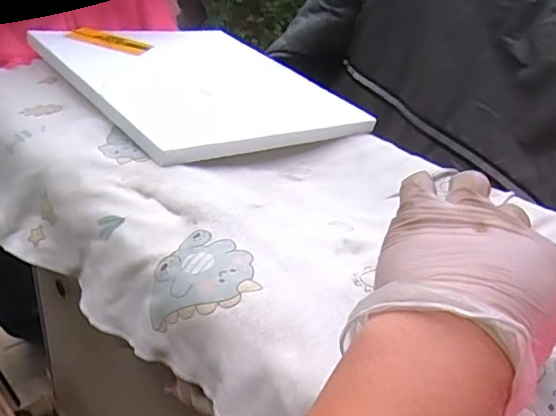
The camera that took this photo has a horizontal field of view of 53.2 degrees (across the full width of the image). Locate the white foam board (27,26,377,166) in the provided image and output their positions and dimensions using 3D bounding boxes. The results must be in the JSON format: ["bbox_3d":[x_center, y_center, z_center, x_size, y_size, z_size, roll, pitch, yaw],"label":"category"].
[{"bbox_3d":[-0.085,-0.141,0.604,0.262,0.019,0.298,-16,43,-38],"label":"white foam board"}]

